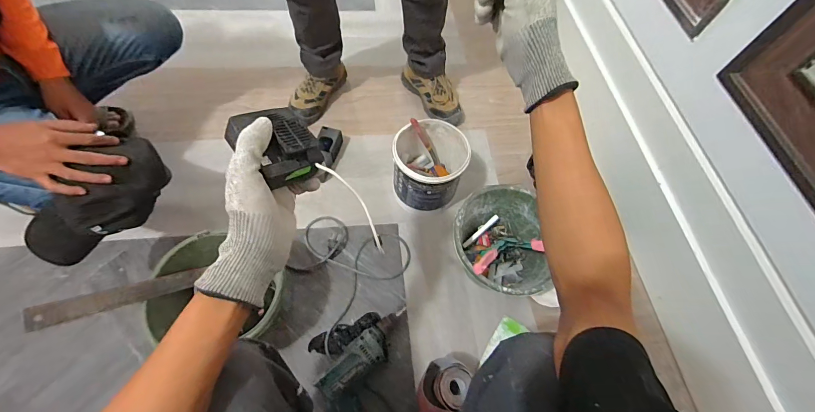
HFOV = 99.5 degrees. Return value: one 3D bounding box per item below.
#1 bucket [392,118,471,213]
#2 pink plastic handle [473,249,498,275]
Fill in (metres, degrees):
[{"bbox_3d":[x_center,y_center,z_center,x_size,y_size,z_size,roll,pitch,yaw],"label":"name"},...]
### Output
[{"bbox_3d":[0.053,-0.096,0.922,0.176,0.197,0.186,1,62,-3],"label":"bucket"},{"bbox_3d":[0.170,0.115,0.736,0.022,0.018,0.099,42,38,17],"label":"pink plastic handle"}]

